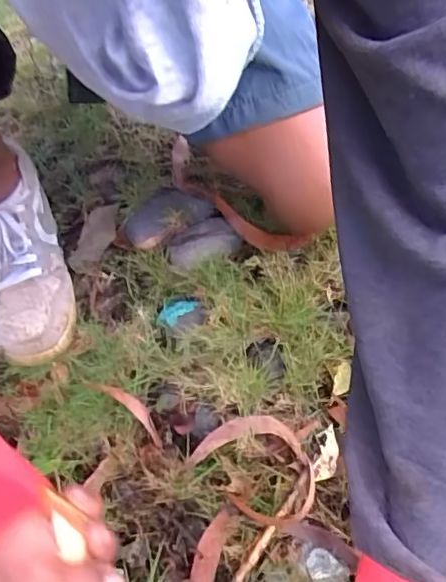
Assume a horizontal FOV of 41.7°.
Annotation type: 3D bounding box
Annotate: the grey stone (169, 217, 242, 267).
[{"bbox_3d":[-0.020,-0.047,0.599,0.070,0.023,0.044,-27,67,-9],"label":"grey stone"}]

